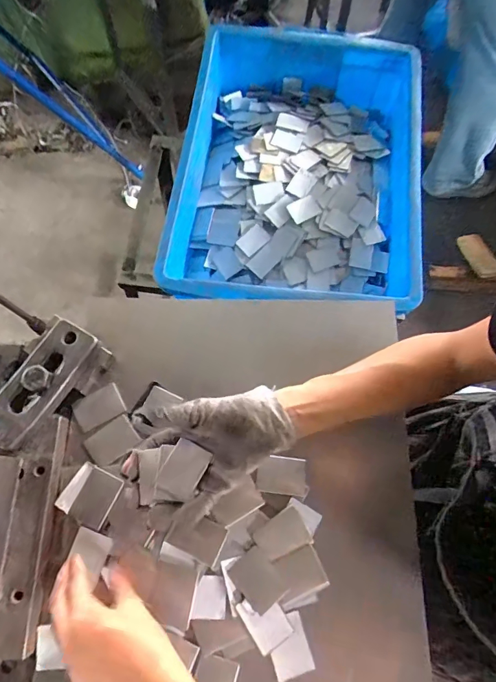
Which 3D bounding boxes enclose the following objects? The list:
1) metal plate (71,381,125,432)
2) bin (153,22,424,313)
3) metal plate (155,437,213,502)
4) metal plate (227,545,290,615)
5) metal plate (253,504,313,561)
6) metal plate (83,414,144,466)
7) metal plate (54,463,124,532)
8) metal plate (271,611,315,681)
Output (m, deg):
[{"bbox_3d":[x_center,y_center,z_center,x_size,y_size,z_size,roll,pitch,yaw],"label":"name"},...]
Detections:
[{"bbox_3d":[-0.156,0.069,0.450,0.047,0.007,0.034,-29,75,-10],"label":"metal plate"},{"bbox_3d":[0.077,-0.259,0.676,0.347,0.111,0.482,9,72,2],"label":"bin"},{"bbox_3d":[-0.059,0.116,0.391,0.033,0.005,0.045,30,74,3],"label":"metal plate"},{"bbox_3d":[0.010,0.218,0.391,0.036,0.004,0.046,-39,73,-15],"label":"metal plate"},{"bbox_3d":[0.033,0.184,0.405,0.046,0.004,0.037,-31,75,-11],"label":"metal plate"},{"bbox_3d":[-0.138,0.103,0.440,0.048,0.004,0.034,-34,71,-13],"label":"metal plate"},{"bbox_3d":[-0.152,0.148,0.413,0.050,0.007,0.048,25,73,7],"label":"metal plate"},{"bbox_3d":[0.036,0.269,0.378,0.034,0.005,0.045,-16,73,-6],"label":"metal plate"}]

